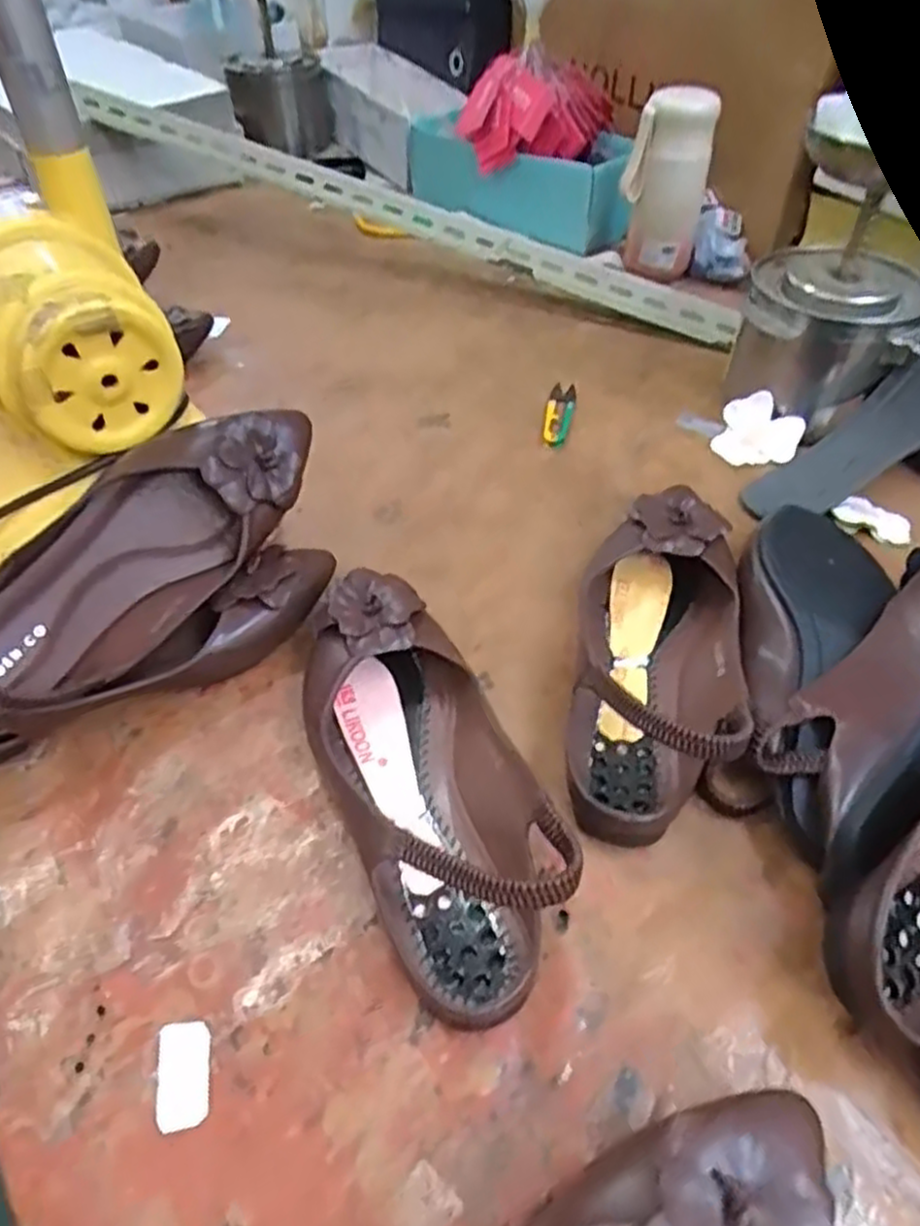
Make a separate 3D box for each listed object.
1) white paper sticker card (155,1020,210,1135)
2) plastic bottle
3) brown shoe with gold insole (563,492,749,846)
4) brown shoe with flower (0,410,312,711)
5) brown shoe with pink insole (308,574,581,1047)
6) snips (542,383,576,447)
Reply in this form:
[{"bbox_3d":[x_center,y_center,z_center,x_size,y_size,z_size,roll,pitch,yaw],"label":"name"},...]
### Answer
[{"bbox_3d":[-0.119,0.199,0.329,0.021,0.004,0.041,-3,47,-15],"label":"white paper sticker card"},{"bbox_3d":[0.211,-0.436,0.790,0.079,0.174,0.057,15,49,15],"label":"plastic bottle"},{"bbox_3d":[0.117,0.016,0.447,0.090,0.065,0.239,9,48,10],"label":"brown shoe with gold insole"},{"bbox_3d":[-0.193,-0.034,0.465,0.097,0.068,0.257,48,67,-9],"label":"brown shoe with flower"},{"bbox_3d":[-0.022,0.075,0.402,0.095,0.061,0.249,-17,49,-13],"label":"brown shoe with pink insole"},{"bbox_3d":[0.087,-0.176,0.674,0.024,0.007,0.100,8,48,9],"label":"snips"}]

